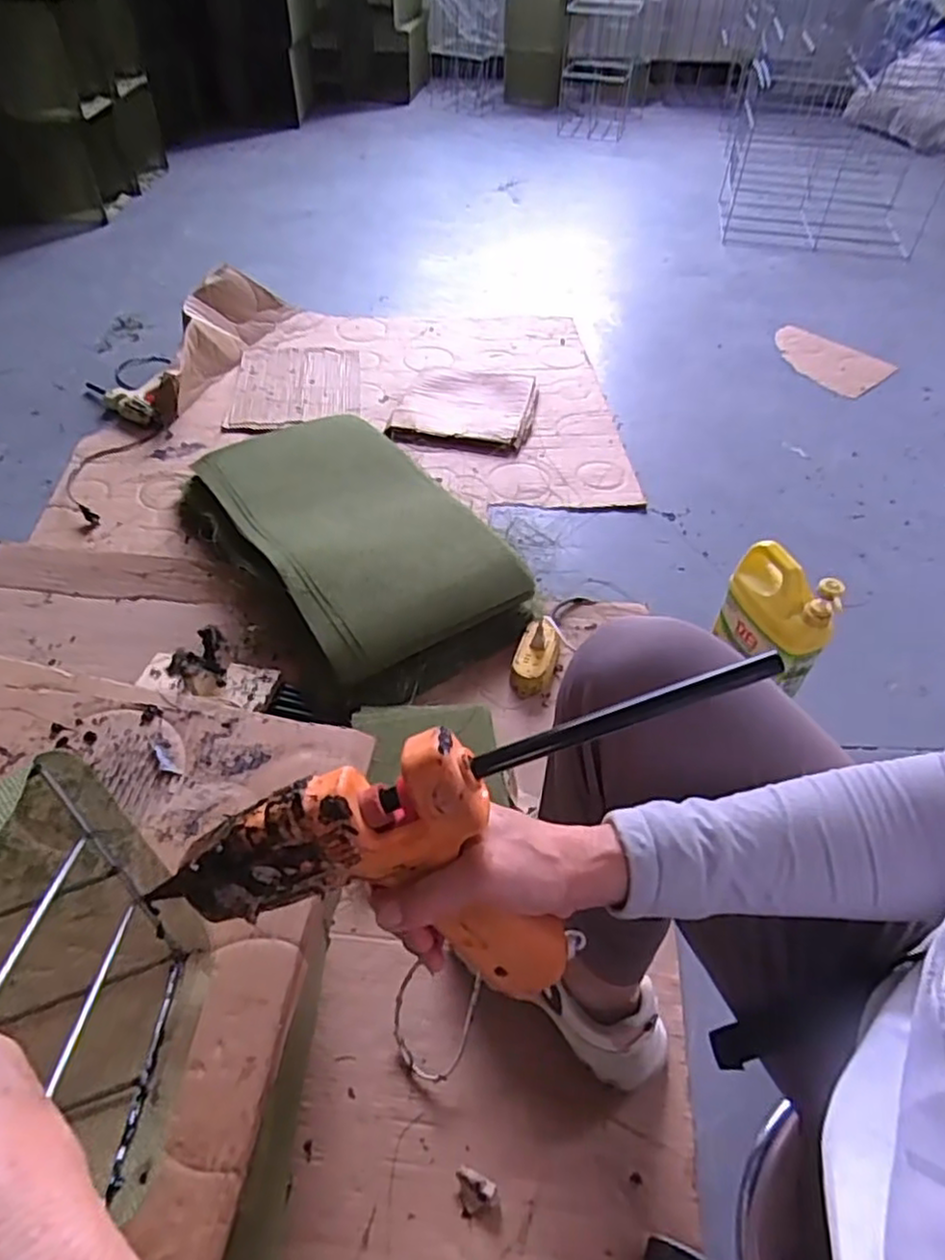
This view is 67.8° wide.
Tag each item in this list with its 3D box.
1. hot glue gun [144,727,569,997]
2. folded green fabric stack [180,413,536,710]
[{"bbox_3d":[-0.046,0.111,0.349,0.193,0.125,0.067,7,48,4],"label":"hot glue gun"},{"bbox_3d":[-0.215,-0.164,1.170,0.378,0.102,0.635,-28,55,-25],"label":"folded green fabric stack"}]

